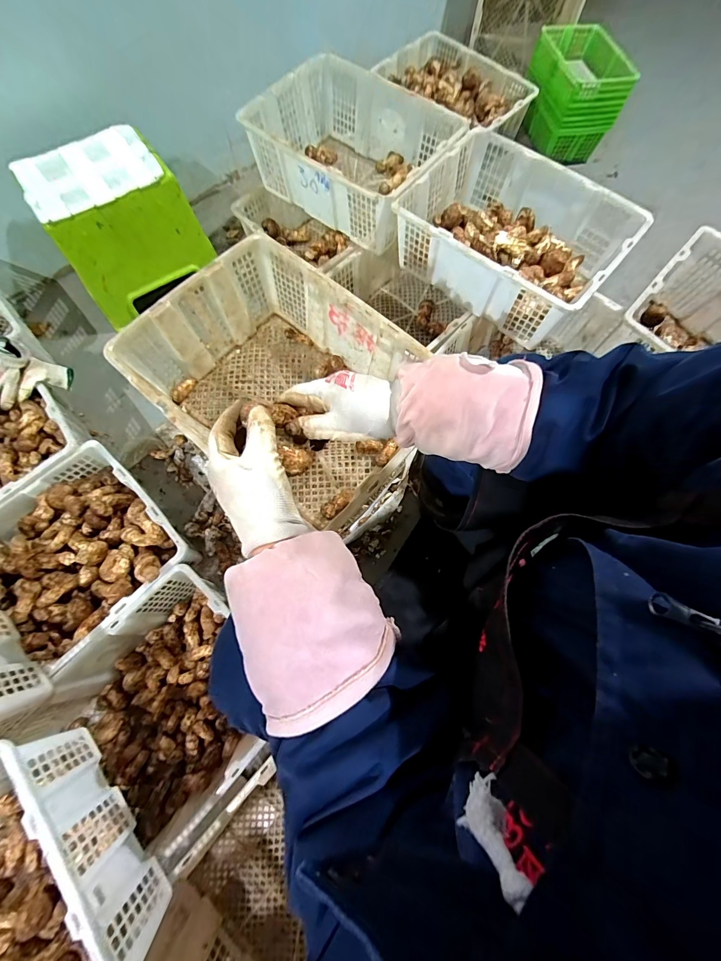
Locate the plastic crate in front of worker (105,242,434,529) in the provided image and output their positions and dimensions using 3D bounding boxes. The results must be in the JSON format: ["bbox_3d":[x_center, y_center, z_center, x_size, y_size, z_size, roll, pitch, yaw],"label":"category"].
[{"bbox_3d":[-0.125,-0.161,0.628,0.480,0.171,0.351,40,77,10],"label":"plastic crate in front of worker"}]

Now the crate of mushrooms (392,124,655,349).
[{"bbox_3d":[0.357,-0.584,0.834,0.477,0.159,0.357,40,77,10],"label":"crate of mushrooms"}]

